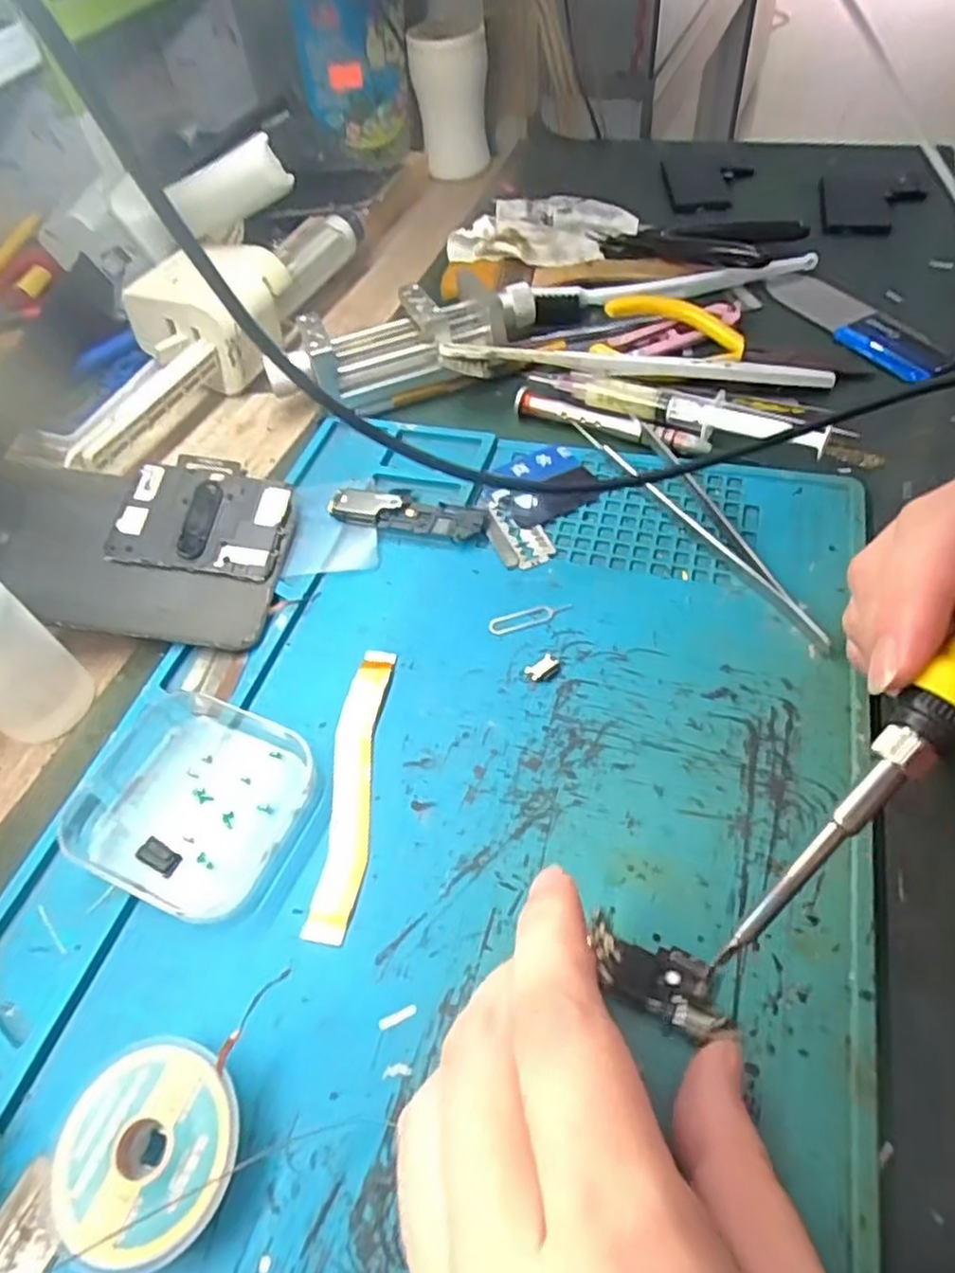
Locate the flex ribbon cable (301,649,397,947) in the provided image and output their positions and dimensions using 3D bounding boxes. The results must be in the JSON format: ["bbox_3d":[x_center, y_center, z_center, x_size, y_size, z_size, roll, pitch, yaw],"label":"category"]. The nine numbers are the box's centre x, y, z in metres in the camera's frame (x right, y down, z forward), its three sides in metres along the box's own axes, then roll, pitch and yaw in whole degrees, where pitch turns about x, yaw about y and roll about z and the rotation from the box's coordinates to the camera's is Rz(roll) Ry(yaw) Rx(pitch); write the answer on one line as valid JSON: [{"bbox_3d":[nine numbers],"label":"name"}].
[{"bbox_3d":[-0.041,0.047,0.231,0.016,0.004,0.101,-1,53,5],"label":"flex ribbon cable"}]

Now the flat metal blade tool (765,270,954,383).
[{"bbox_3d":[0.199,-0.167,0.365,0.033,0.004,0.115,-19,54,-8],"label":"flat metal blade tool"}]

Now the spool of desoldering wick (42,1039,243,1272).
[{"bbox_3d":[-0.079,0.126,0.171,0.045,0.012,0.043,-3,53,4],"label":"spool of desoldering wick"}]

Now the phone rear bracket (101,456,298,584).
[{"bbox_3d":[-0.115,-0.052,0.292,0.067,0.004,0.053,8,66,0],"label":"phone rear bracket"}]

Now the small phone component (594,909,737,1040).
[{"bbox_3d":[0.048,0.091,0.186,0.038,0.004,0.019,17,57,18],"label":"small phone component"}]

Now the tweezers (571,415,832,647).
[{"bbox_3d":[0.087,-0.051,0.285,0.025,0.010,0.151,-22,54,-11],"label":"tweezers"}]

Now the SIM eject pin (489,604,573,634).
[{"bbox_3d":[0.020,-0.008,0.266,0.032,0.004,0.009,-14,53,-5],"label":"SIM eject pin"}]

